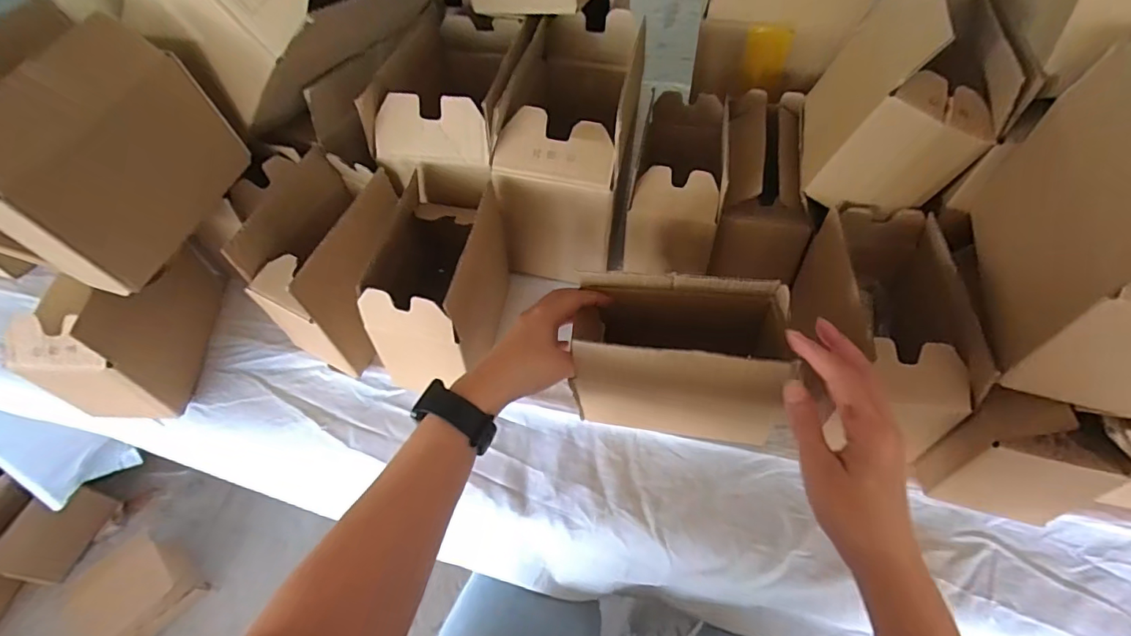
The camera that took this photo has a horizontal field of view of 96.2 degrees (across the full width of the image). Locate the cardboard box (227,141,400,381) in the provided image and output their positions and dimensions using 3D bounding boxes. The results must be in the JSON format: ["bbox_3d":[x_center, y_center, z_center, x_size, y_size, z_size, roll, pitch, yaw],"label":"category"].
[{"bbox_3d":[-0.251,-0.061,0.566,0.108,0.159,0.180,16,56,13],"label":"cardboard box"}]

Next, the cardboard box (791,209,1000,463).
[{"bbox_3d":[0.284,-0.005,0.463,0.106,0.131,0.174,10,55,9],"label":"cardboard box"}]

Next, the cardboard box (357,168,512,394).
[{"bbox_3d":[-0.128,-0.038,0.546,0.101,0.169,0.192,5,55,6],"label":"cardboard box"}]

